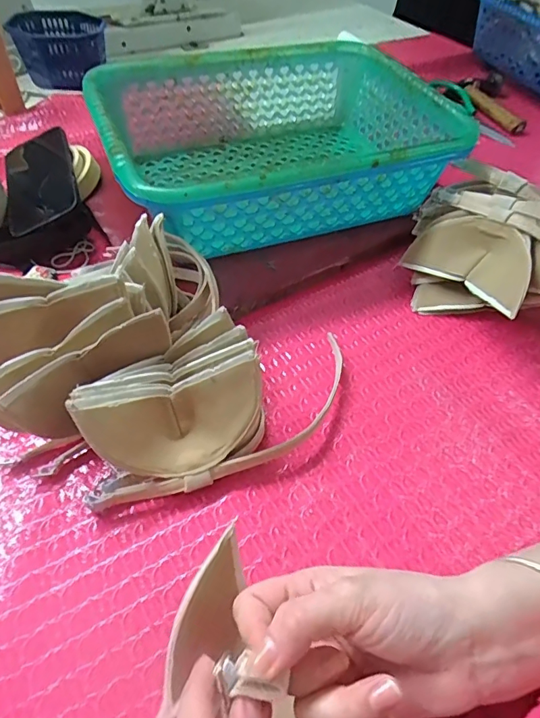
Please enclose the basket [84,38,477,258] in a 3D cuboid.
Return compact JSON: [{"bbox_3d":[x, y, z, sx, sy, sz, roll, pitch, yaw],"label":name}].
[{"bbox_3d":[0.003,-0.224,0.527,0.350,0.123,0.262,-16,54,-17],"label":"basket"}]

